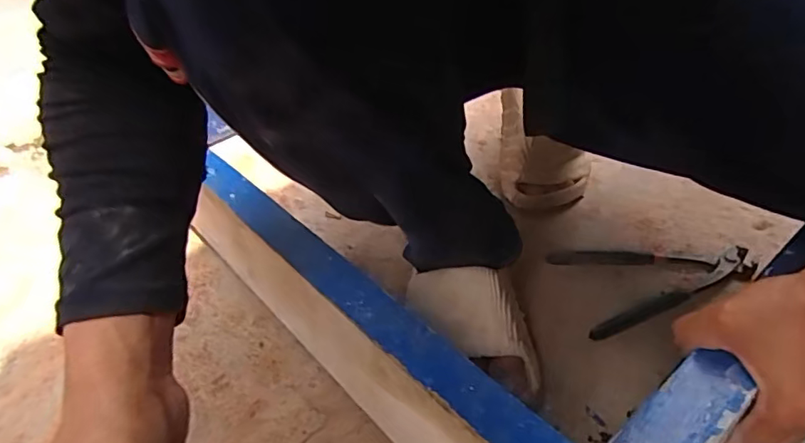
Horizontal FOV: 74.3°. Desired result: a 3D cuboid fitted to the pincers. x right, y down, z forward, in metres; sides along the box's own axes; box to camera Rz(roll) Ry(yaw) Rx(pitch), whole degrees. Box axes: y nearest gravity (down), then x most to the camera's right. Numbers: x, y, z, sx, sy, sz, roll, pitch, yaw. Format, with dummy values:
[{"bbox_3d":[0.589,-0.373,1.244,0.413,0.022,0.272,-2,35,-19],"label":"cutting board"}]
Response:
[{"bbox_3d":[0.286,0.054,0.609,0.208,0.015,0.123,-13,38,-7],"label":"pincers"}]

